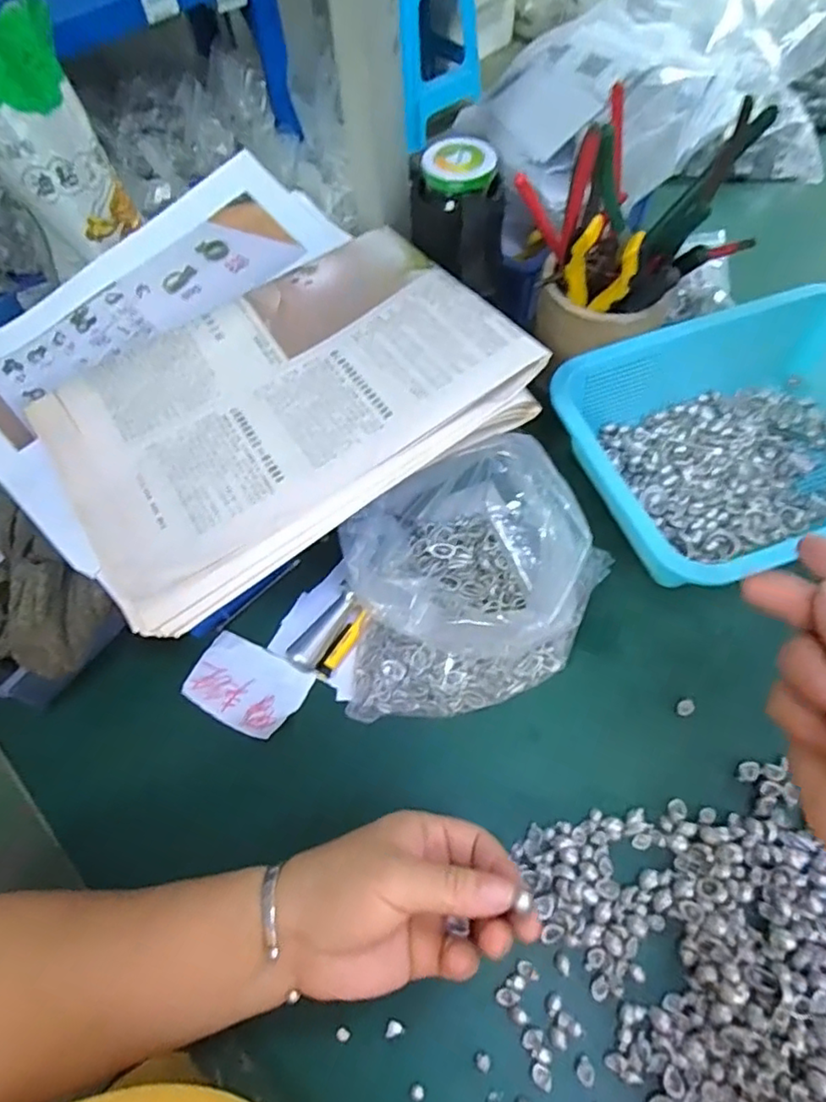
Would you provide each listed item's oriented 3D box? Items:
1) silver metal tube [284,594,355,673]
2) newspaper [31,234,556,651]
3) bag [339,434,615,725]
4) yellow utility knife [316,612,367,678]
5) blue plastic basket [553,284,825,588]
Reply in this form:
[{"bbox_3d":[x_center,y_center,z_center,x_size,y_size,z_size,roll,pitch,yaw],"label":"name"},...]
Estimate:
[{"bbox_3d":[-0.060,0.054,0.407,0.019,0.018,0.061,27,65,17],"label":"silver metal tube"},{"bbox_3d":[-0.085,-0.095,0.383,0.278,0.026,0.197,-35,66,-10],"label":"newspaper"},{"bbox_3d":[0.033,0.025,0.382,0.142,0.091,0.189,32,67,19],"label":"bag"},{"bbox_3d":[-0.047,0.063,0.410,0.011,0.007,0.050,31,67,19],"label":"yellow utility knife"},{"bbox_3d":[0.251,-0.079,0.438,0.269,0.074,0.193,-18,61,-7],"label":"blue plastic basket"}]

